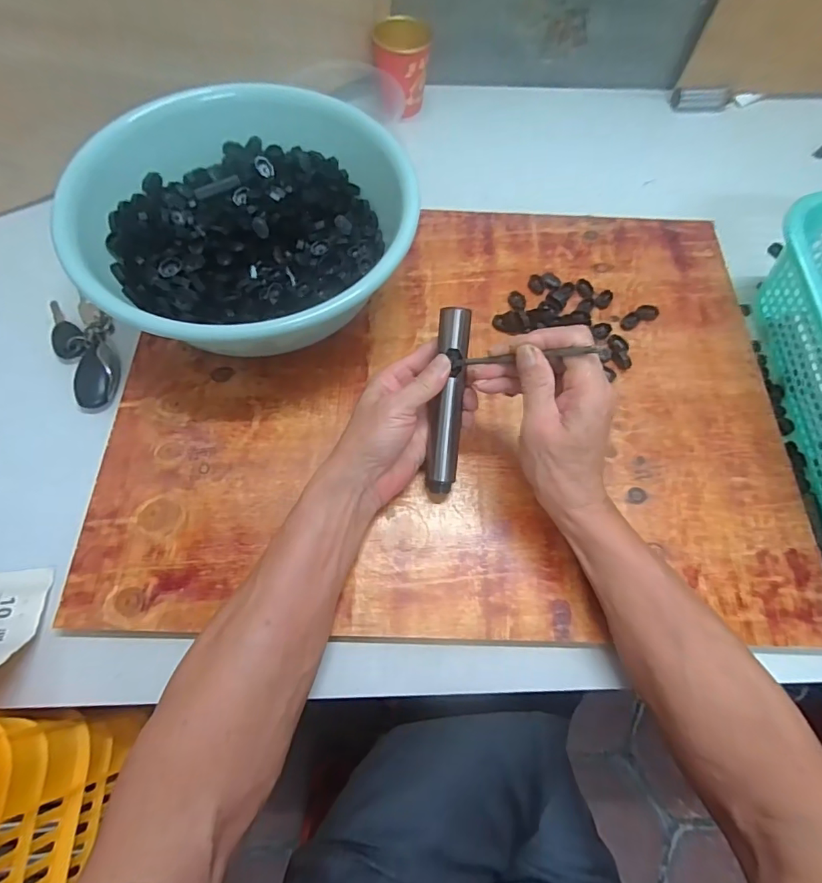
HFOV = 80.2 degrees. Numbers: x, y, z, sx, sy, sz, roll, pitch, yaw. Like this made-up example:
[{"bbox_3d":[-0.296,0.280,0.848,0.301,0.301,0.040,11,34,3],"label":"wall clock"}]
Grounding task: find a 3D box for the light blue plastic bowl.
[{"bbox_3d":[-0.152,-0.196,0.466,0.289,0.110,0.271,-31,71,-14],"label":"light blue plastic bowl"}]

